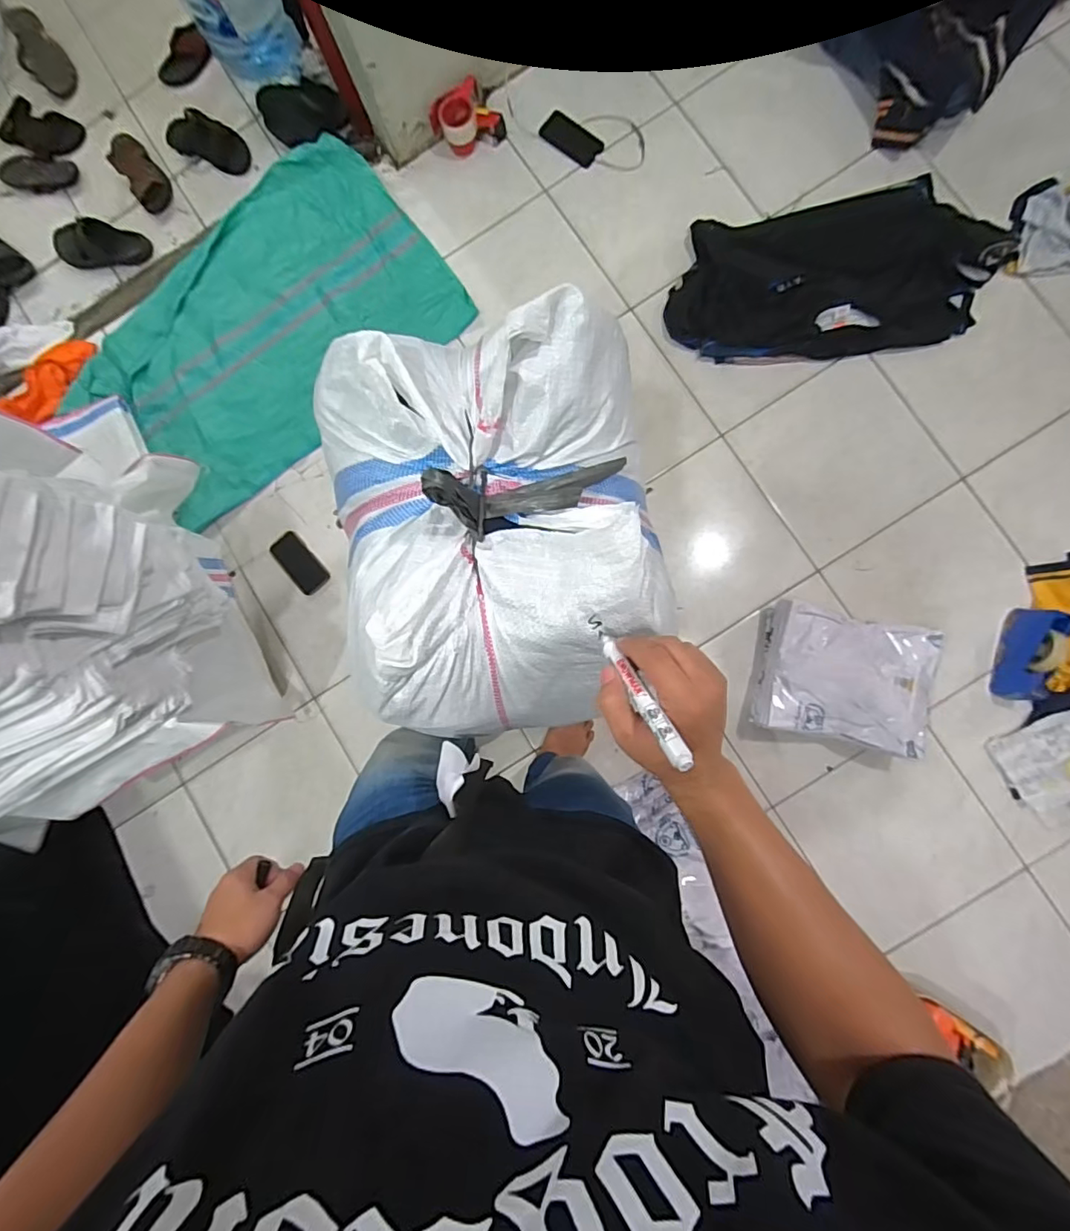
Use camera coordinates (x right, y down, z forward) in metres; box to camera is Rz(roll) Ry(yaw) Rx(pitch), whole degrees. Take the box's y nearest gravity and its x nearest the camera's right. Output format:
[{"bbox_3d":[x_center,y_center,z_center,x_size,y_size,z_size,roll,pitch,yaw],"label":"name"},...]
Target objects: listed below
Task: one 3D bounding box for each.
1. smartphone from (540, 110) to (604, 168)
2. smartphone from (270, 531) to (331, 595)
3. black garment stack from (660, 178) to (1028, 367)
[{"bbox_3d":[0.099,-1.256,1.432,0.158,0.011,0.088,30,90,-7],"label":"smartphone"},{"bbox_3d":[-0.608,-0.136,1.402,0.084,0.014,0.163,-41,90,2],"label":"smartphone"},{"bbox_3d":[0.734,-0.836,1.340,0.785,0.048,0.389,-9,85,4],"label":"black garment stack"}]

